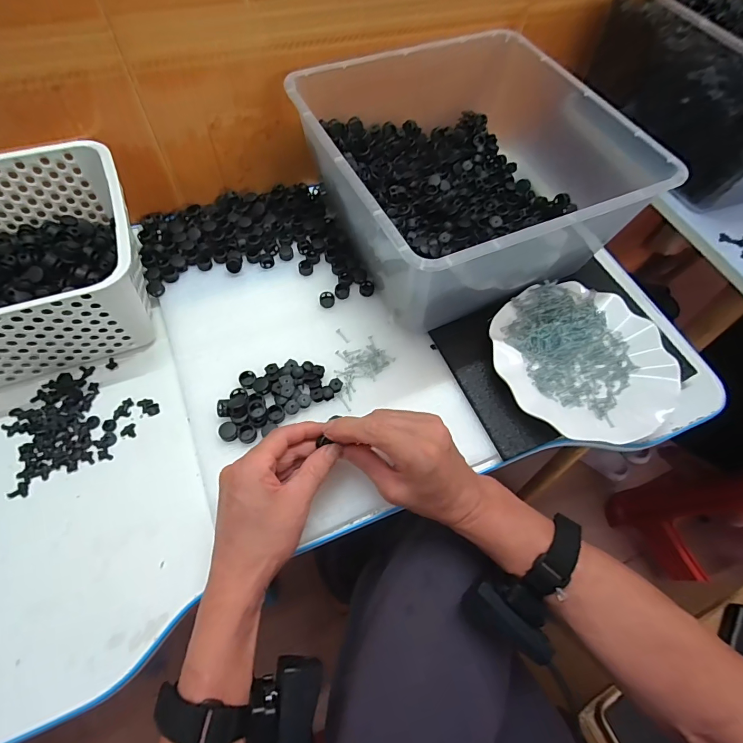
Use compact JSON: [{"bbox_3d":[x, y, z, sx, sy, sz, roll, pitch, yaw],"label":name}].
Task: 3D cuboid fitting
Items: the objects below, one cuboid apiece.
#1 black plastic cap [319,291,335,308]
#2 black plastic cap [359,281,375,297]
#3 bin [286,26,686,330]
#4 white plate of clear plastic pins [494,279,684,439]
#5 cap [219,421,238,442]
[{"bbox_3d":[-0.051,-0.082,0.474,0.017,0.007,0.019,-4,63,-7],"label":"black plastic cap"},{"bbox_3d":[-0.006,-0.097,0.486,0.018,0.004,0.019,2,62,-4],"label":"black plastic cap"},{"bbox_3d":[0.103,-0.235,0.470,0.320,0.140,0.337,-23,68,-13],"label":"bin"},{"bbox_3d":[0.219,-0.014,0.432,0.180,0.023,0.178,2,62,-4],"label":"white plate of clear plastic pins"},{"bbox_3d":[-0.135,0.057,0.392,0.018,0.010,0.017,2,62,-4],"label":"cap"}]

